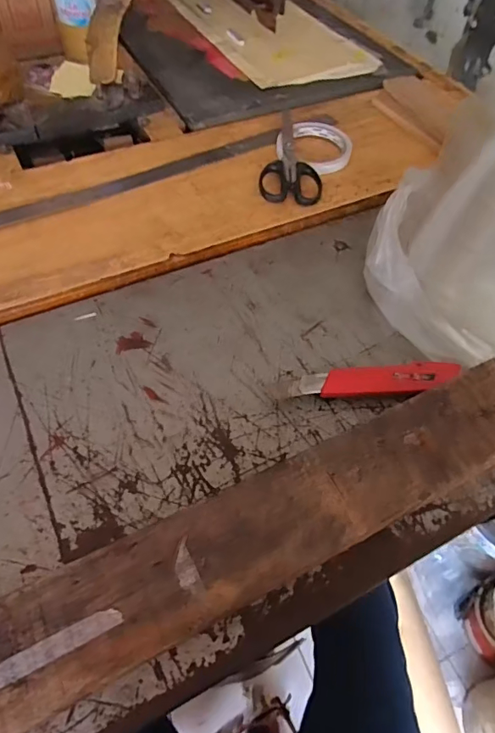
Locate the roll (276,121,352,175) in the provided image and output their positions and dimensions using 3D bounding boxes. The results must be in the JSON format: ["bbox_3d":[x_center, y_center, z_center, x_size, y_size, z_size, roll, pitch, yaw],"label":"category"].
[{"bbox_3d":[0.087,-0.286,0.624,0.094,0.017,0.100,2,56,-3],"label":"roll"}]

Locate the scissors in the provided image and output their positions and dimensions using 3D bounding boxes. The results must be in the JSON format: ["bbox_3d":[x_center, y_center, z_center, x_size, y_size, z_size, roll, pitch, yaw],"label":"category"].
[{"bbox_3d":[0.061,-0.265,0.605,0.073,0.018,0.174,9,56,2],"label":"scissors"}]

